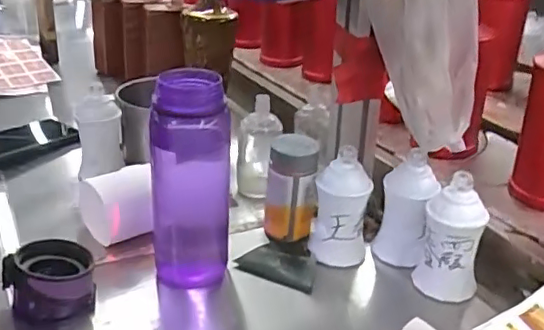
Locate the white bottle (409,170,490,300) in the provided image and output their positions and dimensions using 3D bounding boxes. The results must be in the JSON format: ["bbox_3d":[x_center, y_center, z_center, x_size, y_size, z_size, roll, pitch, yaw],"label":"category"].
[{"bbox_3d":[0.169,0.068,0.549,0.051,0.112,0.047,0,26,-2],"label":"white bottle"}]

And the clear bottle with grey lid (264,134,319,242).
[{"bbox_3d":[0.020,0.024,0.623,0.055,0.106,0.044,6,27,10],"label":"clear bottle with grey lid"}]

